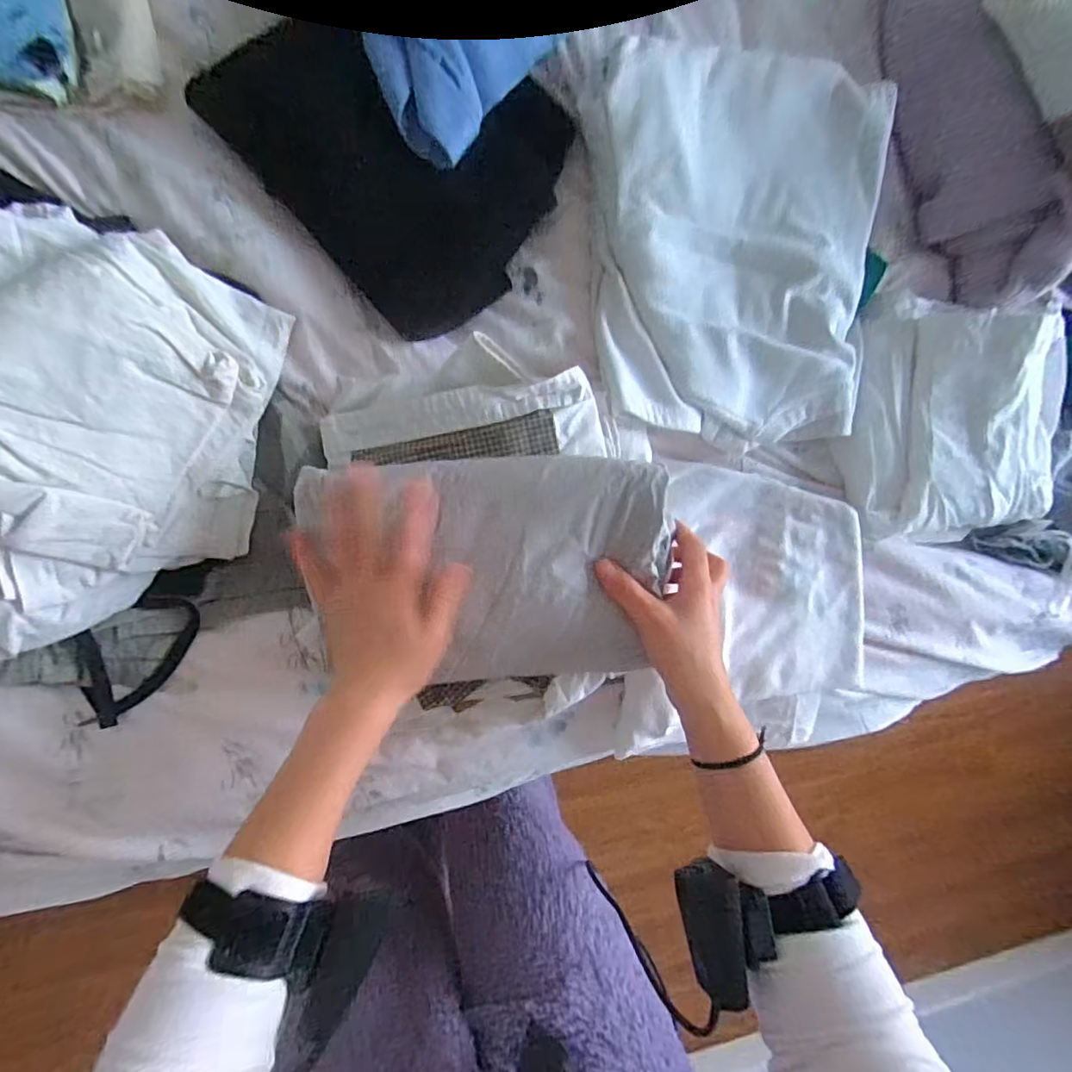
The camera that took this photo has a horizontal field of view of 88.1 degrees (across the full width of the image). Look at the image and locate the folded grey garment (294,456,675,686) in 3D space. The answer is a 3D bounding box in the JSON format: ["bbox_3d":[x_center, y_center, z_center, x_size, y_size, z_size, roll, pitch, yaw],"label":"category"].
[{"bbox_3d":[-0.027,0.025,0.401,0.247,0.039,0.157,-2,95,-8],"label":"folded grey garment"}]

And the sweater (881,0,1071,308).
[{"bbox_3d":[0.397,-0.376,0.533,0.075,0.137,0.326,-38,101,-39],"label":"sweater"}]

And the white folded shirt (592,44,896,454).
[{"bbox_3d":[0.178,-0.236,0.464,0.245,0.026,0.302,-5,98,-12],"label":"white folded shirt"}]

